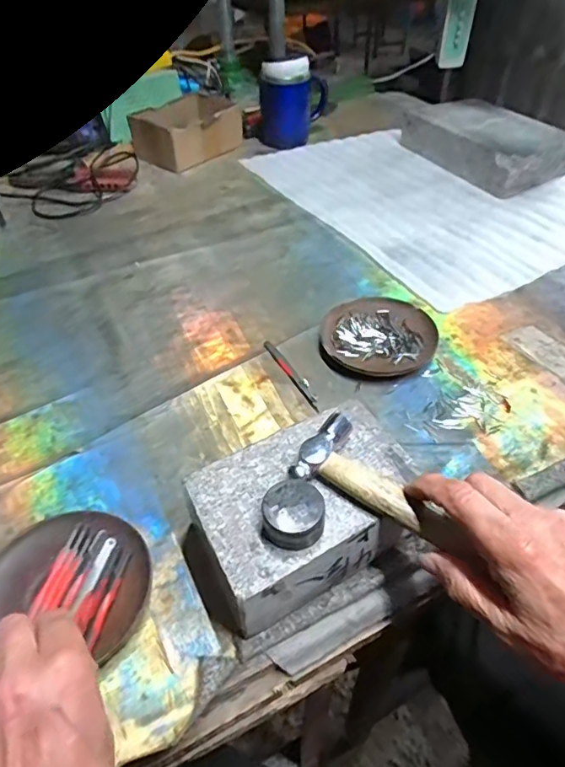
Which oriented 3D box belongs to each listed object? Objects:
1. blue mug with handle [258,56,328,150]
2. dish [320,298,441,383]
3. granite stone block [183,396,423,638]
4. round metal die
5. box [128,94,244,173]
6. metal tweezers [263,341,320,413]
[{"bbox_3d":[0.016,-0.499,0.901,0.114,0.126,0.082,7,45,9],"label":"blue mug with handle"},{"bbox_3d":[0.096,-0.048,0.520,0.111,0.015,0.113,-1,44,1],"label":"dish"},{"bbox_3d":[0.017,0.089,0.358,0.152,0.058,0.104,-24,50,-21],"label":"granite stone block"},{"bbox_3d":[0.007,0.082,0.313,0.037,0.022,0.037,0,46,0],"label":"round metal die"},{"bbox_3d":[-0.154,-0.440,0.888,0.123,0.070,0.188,28,52,27],"label":"box"},{"bbox_3d":[0.007,-0.010,0.497,0.009,0.004,0.107,-21,47,-18],"label":"metal tweezers"}]

